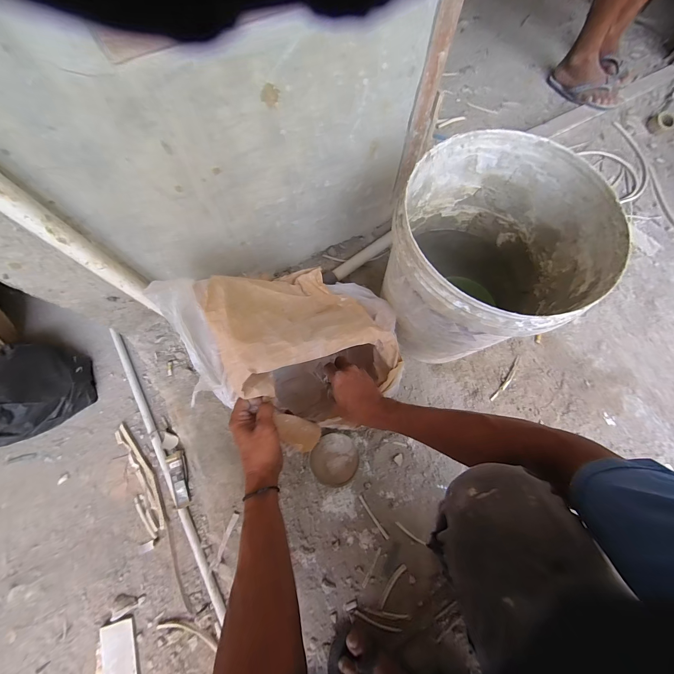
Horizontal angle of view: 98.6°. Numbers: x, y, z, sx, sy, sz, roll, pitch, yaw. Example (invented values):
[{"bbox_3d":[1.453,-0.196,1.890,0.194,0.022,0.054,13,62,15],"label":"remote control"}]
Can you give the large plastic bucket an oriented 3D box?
[{"bbox_3d":[0.246,-0.122,0.547,0.306,0.315,0.302,0,71,-1],"label":"large plastic bucket"}]

